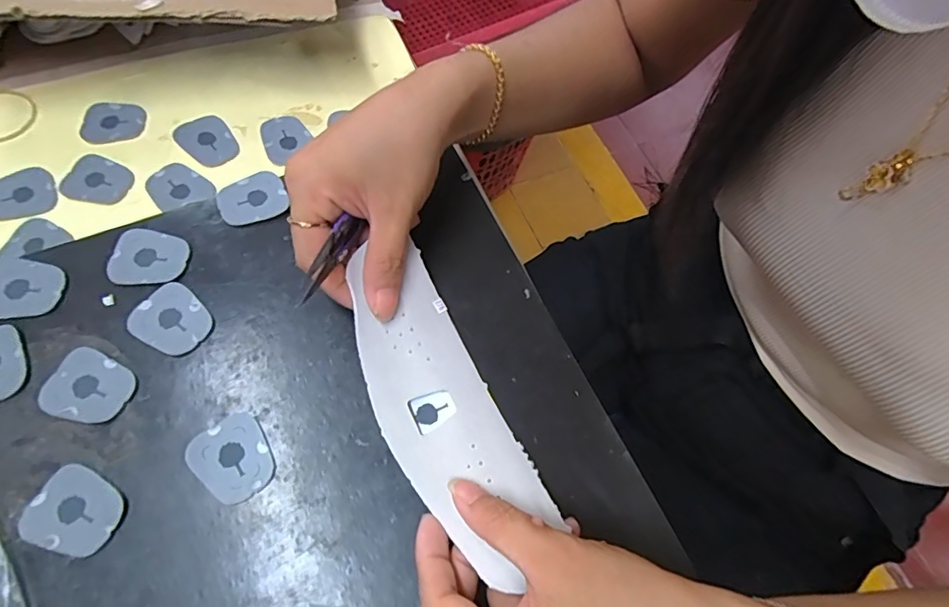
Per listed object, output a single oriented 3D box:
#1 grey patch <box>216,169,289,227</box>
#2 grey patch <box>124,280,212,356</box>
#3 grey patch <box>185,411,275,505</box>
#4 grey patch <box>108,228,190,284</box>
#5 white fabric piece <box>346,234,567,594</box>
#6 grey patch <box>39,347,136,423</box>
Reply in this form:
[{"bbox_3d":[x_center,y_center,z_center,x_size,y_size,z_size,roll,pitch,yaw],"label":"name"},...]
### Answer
[{"bbox_3d":[-0.132,-0.063,0.297,0.038,0.004,0.031,-28,72,-17],"label":"grey patch"},{"bbox_3d":[-0.159,0.008,0.263,0.038,0.004,0.033,35,67,9],"label":"grey patch"},{"bbox_3d":[-0.116,0.074,0.240,0.032,0.005,0.038,-32,74,-18],"label":"grey patch"},{"bbox_3d":[-0.179,-0.026,0.276,0.038,0.004,0.032,0,66,-6],"label":"grey patch"},{"bbox_3d":[-0.018,0.051,0.250,0.056,0.023,0.161,-23,72,-15],"label":"white fabric piece"},{"bbox_3d":[-0.189,0.041,0.247,0.037,0.004,0.033,25,66,5],"label":"grey patch"}]

